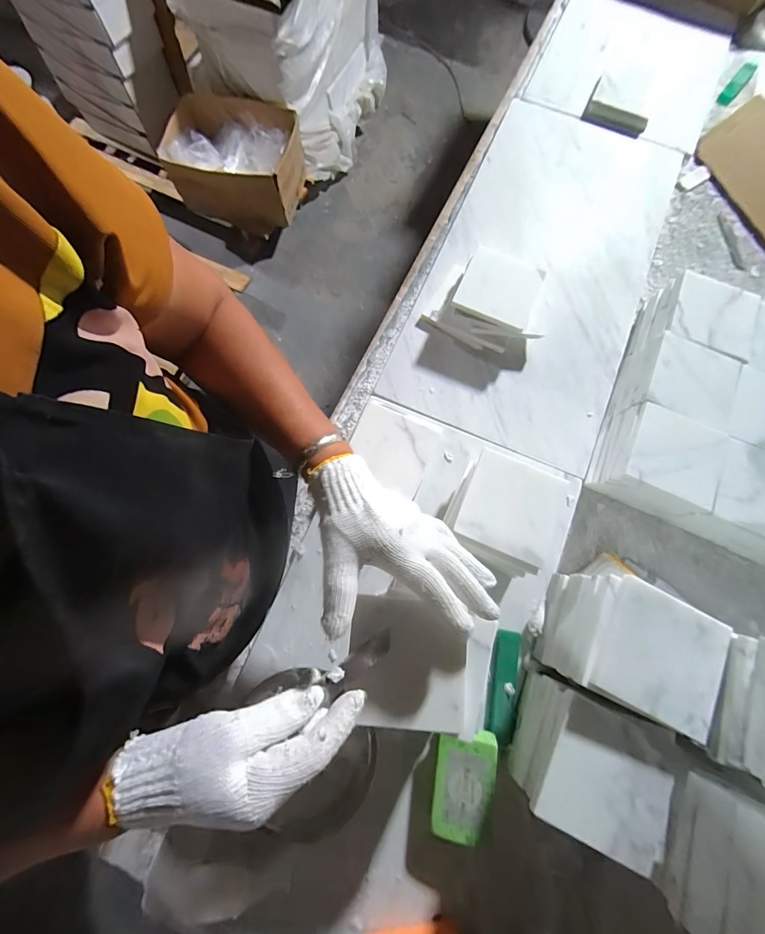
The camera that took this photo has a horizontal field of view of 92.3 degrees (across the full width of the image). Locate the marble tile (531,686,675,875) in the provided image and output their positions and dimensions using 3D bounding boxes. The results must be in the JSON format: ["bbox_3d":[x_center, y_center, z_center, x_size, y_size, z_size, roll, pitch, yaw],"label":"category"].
[{"bbox_3d":[0.193,0.264,0.312,0.101,0.015,0.102,24,79,5],"label":"marble tile"}]

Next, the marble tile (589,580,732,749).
[{"bbox_3d":[0.241,0.163,0.317,0.098,0.009,0.100,27,80,6],"label":"marble tile"}]

